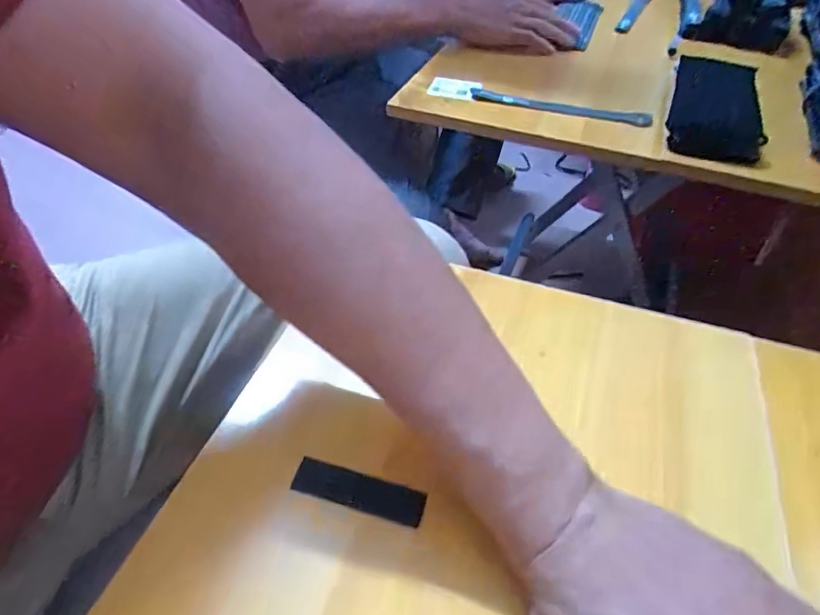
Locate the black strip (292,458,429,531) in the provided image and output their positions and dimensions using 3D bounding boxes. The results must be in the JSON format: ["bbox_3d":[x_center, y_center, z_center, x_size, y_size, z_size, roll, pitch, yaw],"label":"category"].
[{"bbox_3d":[-0.027,0.096,0.259,0.070,0.004,0.019,12,47,11],"label":"black strip"}]

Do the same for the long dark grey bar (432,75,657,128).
[{"bbox_3d":[0.147,-0.242,0.578,0.257,0.012,0.035,18,48,16],"label":"long dark grey bar"}]

